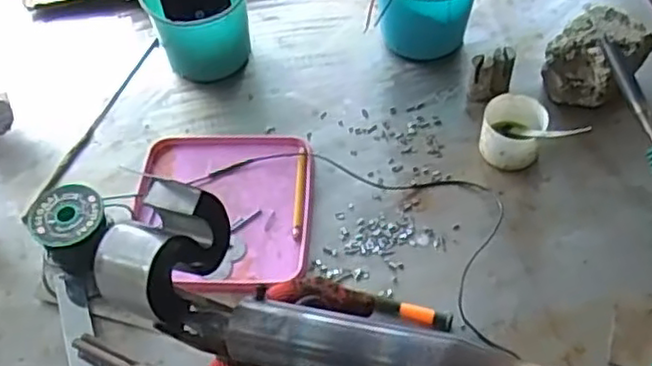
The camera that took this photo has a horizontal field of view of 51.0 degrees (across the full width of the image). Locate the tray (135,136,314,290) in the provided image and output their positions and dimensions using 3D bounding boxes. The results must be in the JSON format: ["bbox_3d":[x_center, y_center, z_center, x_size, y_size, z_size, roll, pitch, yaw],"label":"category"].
[{"bbox_3d":[-0.108,0.025,0.720,0.183,0.019,0.194,1,55,3],"label":"tray"}]

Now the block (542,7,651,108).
[{"bbox_3d":[0.307,-0.140,0.781,0.087,0.074,0.105,35,63,23],"label":"block"}]

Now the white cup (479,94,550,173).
[{"bbox_3d":[0.202,-0.053,0.739,0.064,0.052,0.071,12,56,10],"label":"white cup"}]

